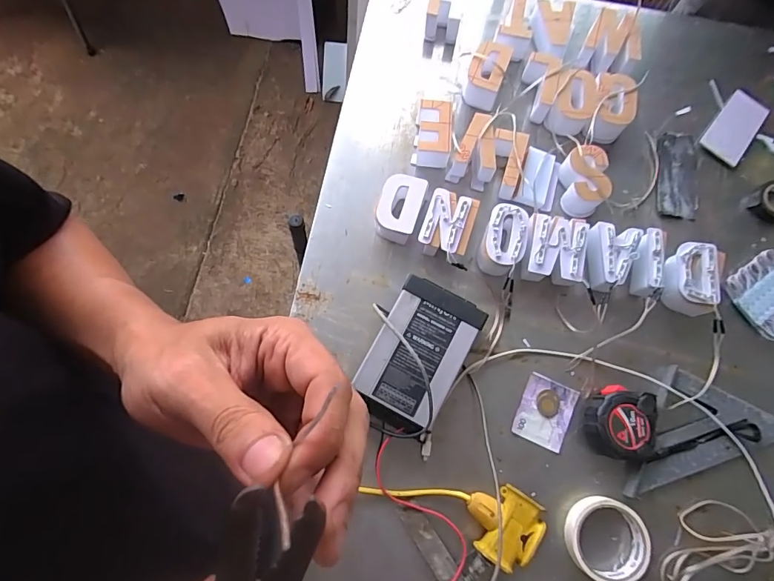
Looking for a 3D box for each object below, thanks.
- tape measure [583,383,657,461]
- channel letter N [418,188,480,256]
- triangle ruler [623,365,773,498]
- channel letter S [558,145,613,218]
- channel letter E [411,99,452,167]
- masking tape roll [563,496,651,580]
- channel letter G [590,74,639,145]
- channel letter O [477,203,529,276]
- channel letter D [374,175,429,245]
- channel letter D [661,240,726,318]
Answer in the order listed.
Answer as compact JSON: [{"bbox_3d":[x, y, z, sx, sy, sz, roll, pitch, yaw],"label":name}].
[{"bbox_3d":[0.290,0.163,0.535,0.084,0.036,0.084,6,75,1],"label":"tape measure"},{"bbox_3d":[0.082,-0.085,0.594,0.064,0.051,0.087,18,78,4],"label":"channel letter N"},{"bbox_3d":[0.386,0.165,0.550,0.225,0.014,0.124,-18,78,-8],"label":"triangle ruler"},{"bbox_3d":[0.278,-0.153,0.616,0.060,0.047,0.091,8,75,1],"label":"channel letter S"},{"bbox_3d":[0.066,-0.226,0.629,0.051,0.049,0.081,8,75,1],"label":"channel letter E"},{"bbox_3d":[0.256,0.292,0.508,0.090,0.022,0.089,0,75,-1],"label":"masking tape roll"},{"bbox_3d":[0.330,-0.263,0.644,0.063,0.047,0.106,19,76,4],"label":"channel letter G"},{"bbox_3d":[0.156,-0.065,0.591,0.055,0.054,0.091,17,76,4],"label":"channel letter O"},{"bbox_3d":[0.016,-0.111,0.597,0.058,0.049,0.090,18,76,4],"label":"channel letter D"},{"bbox_3d":[0.404,-0.017,0.582,0.066,0.050,0.089,19,76,4],"label":"channel letter D"}]

